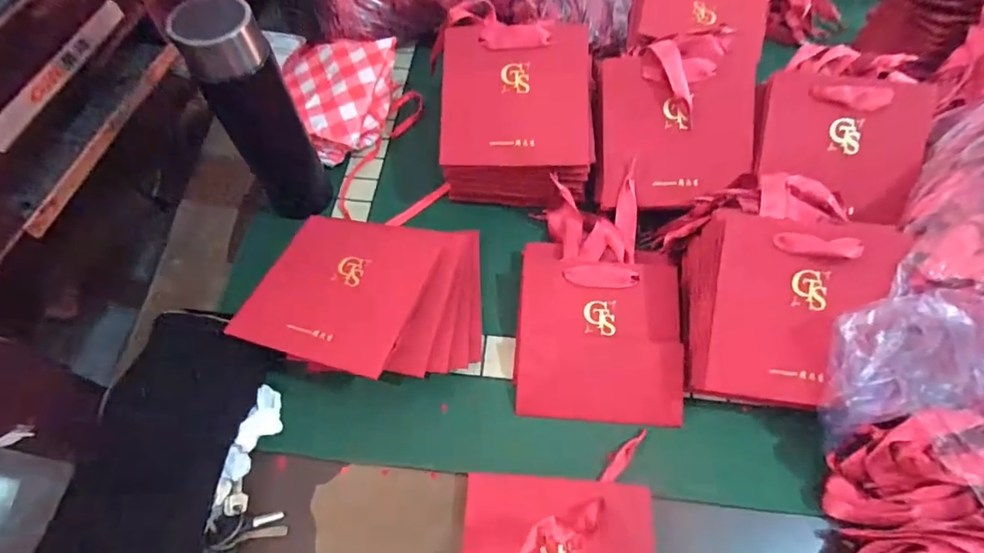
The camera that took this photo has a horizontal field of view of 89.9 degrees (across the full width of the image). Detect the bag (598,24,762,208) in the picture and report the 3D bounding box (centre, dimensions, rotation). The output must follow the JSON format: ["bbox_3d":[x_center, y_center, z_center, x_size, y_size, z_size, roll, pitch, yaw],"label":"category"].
[{"bbox_3d":[0.176,-0.153,0.473,0.142,0.024,0.164,0,94,11],"label":"bag"}]

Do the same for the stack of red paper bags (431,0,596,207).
[{"bbox_3d":[0.025,-0.173,0.503,0.149,0.071,0.189,2,83,2],"label":"stack of red paper bags"}]

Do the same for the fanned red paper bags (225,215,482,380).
[{"bbox_3d":[-0.107,0.017,0.444,0.191,0.048,0.155,2,60,0],"label":"fanned red paper bags"}]

